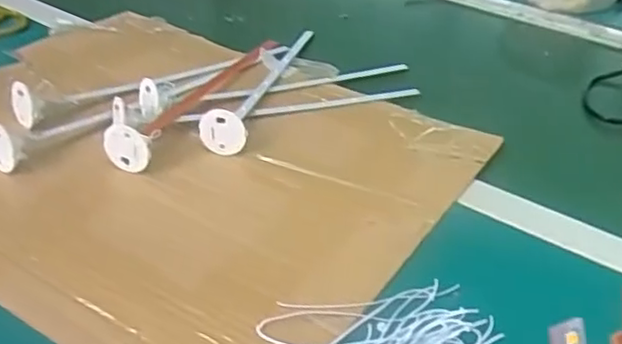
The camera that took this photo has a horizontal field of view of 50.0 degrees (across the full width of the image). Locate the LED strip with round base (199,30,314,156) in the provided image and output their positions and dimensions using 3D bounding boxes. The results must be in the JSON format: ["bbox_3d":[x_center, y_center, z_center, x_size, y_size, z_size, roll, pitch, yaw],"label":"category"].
[{"bbox_3d":[-0.044,-0.095,0.637,0.033,0.033,0.270,10,34,8],"label":"LED strip with round base"}]

